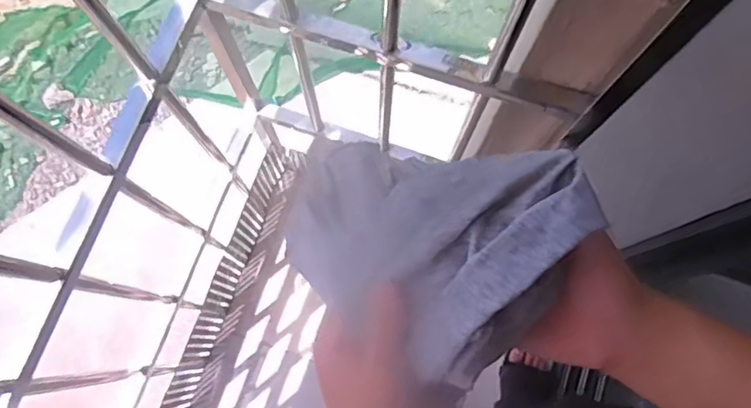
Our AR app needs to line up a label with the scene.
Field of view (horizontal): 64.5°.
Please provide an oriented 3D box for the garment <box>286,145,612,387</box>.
[{"bbox_3d":[0.029,0.024,0.286,0.143,0.042,0.110,5,77,2],"label":"garment"}]

